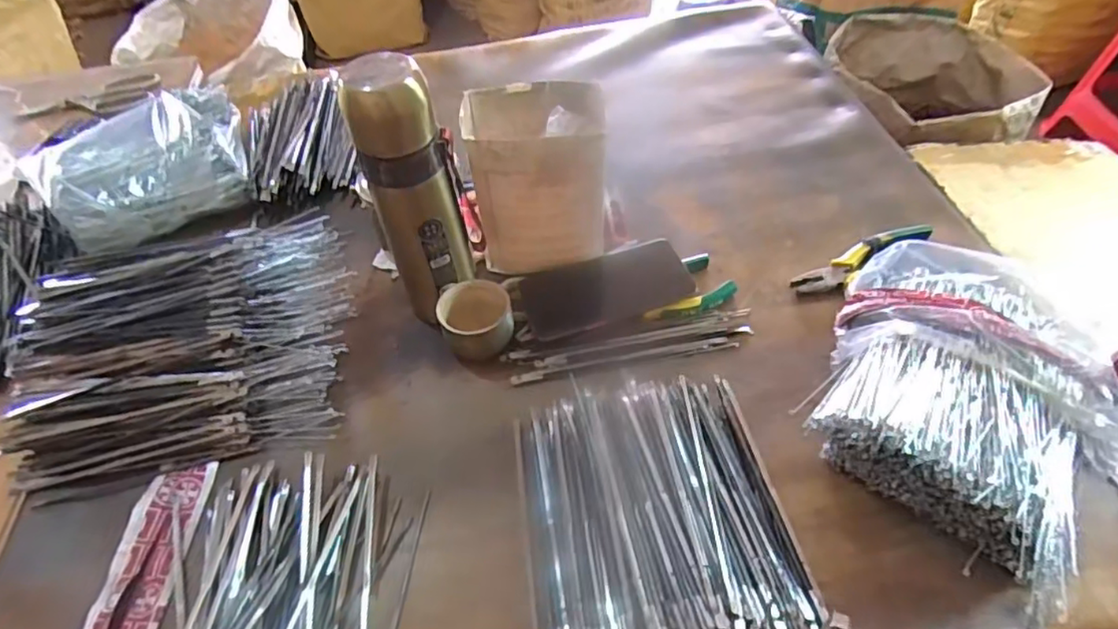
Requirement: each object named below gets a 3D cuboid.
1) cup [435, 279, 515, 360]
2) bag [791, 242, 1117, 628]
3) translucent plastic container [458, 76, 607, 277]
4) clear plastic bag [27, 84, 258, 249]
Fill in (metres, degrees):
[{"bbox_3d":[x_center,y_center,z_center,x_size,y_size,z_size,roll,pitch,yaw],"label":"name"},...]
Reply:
[{"bbox_3d":[-0.071,0.008,0.541,0.061,0.053,0.054,-11,51,-5],"label":"cup"},{"bbox_3d":[0.295,0.070,0.432,0.187,0.070,0.268,-32,55,-20],"label":"bag"},{"bbox_3d":[-0.019,-0.124,0.567,0.118,0.138,0.099,-5,50,0],"label":"translucent plastic container"},{"bbox_3d":[-0.476,-0.180,0.698,0.223,0.053,0.225,-26,53,-17],"label":"clear plastic bag"}]

